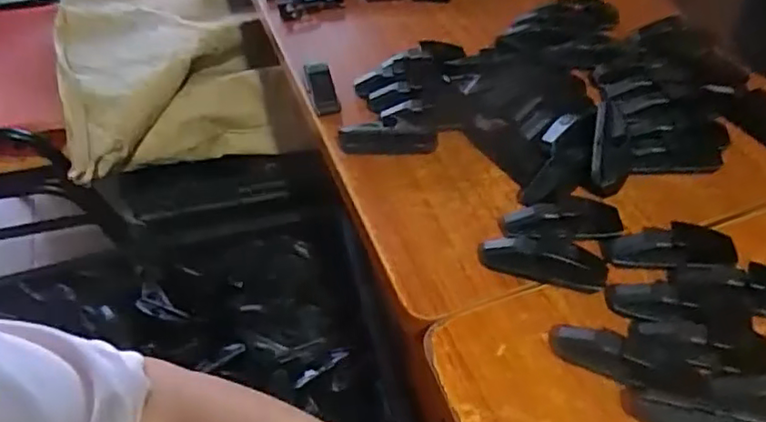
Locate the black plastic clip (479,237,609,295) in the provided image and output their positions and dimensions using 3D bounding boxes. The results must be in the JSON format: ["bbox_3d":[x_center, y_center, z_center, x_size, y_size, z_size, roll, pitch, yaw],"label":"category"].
[{"bbox_3d":[0.098,0.030,0.385,0.074,0.017,0.022,13,50,16],"label":"black plastic clip"}]

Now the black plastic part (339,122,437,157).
[{"bbox_3d":[0.003,-0.054,0.469,0.072,0.018,0.018,2,48,6],"label":"black plastic part"}]

